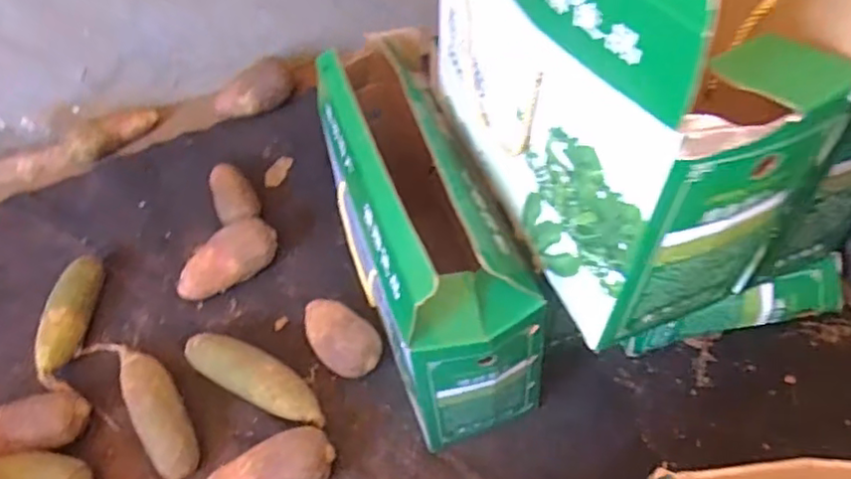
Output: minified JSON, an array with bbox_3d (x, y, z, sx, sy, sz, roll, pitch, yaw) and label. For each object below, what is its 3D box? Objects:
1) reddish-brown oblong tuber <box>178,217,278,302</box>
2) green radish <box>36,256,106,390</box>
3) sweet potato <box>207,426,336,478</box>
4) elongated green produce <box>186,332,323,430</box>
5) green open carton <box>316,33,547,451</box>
[{"bbox_3d":[-0.283,0.033,0.947,0.068,0.071,0.147,32,61,28],"label":"reddish-brown oblong tuber"},{"bbox_3d":[-0.498,0.113,0.913,0.053,0.052,0.205,-2,51,5],"label":"green radish"},{"bbox_3d":[-0.184,0.276,0.764,0.160,0.062,0.068,-19,52,-9],"label":"sweet potato"},{"bbox_3d":[-0.216,0.179,0.841,0.201,0.056,0.059,18,55,20],"label":"elongated green produce"},{"bbox_3d":[-0.001,0.004,0.769,0.141,0.351,0.379,-19,51,-9],"label":"green open carton"}]

